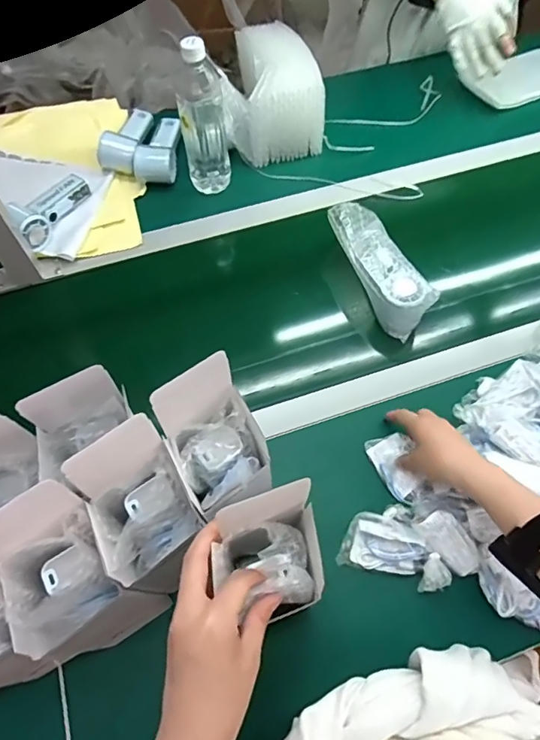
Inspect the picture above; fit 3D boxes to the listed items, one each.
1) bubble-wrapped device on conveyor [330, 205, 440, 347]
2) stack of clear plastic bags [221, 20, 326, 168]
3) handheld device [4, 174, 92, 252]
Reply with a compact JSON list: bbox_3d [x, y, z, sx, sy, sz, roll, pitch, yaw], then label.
[{"bbox_3d":[0.153,-0.148,0.681,0.073,0.066,0.202,-19,64,-9],"label":"bubble-wrapped device on conveyor"},{"bbox_3d":[-0.002,-0.467,0.820,0.146,0.124,0.177,-13,63,-7],"label":"stack of clear plastic bags"},{"bbox_3d":[-0.339,-0.250,0.740,0.054,0.047,0.149,21,65,11],"label":"handheld device"}]

